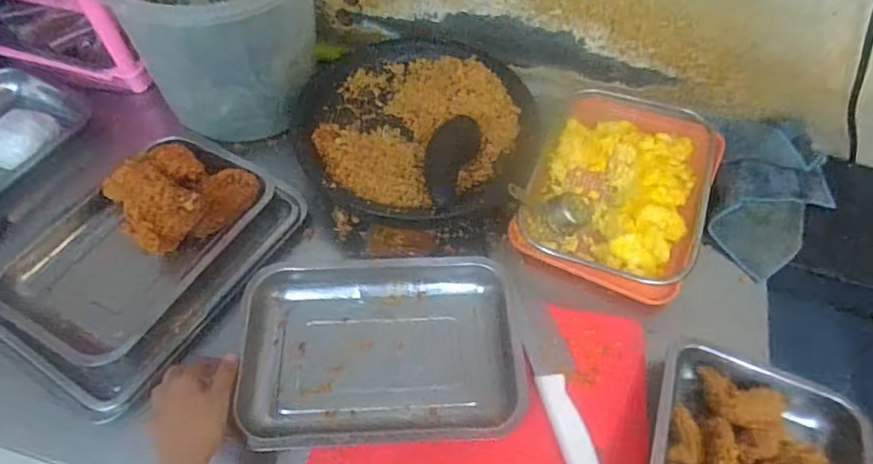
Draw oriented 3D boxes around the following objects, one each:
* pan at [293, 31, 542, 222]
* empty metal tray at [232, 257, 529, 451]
[{"bbox_3d":[-0.027,-0.162,0.766,0.332,0.061,0.338,-1,59,-2],"label":"pan"},{"bbox_3d":[-0.063,0.127,0.610,0.299,0.042,0.211,-4,59,-4],"label":"empty metal tray"}]

